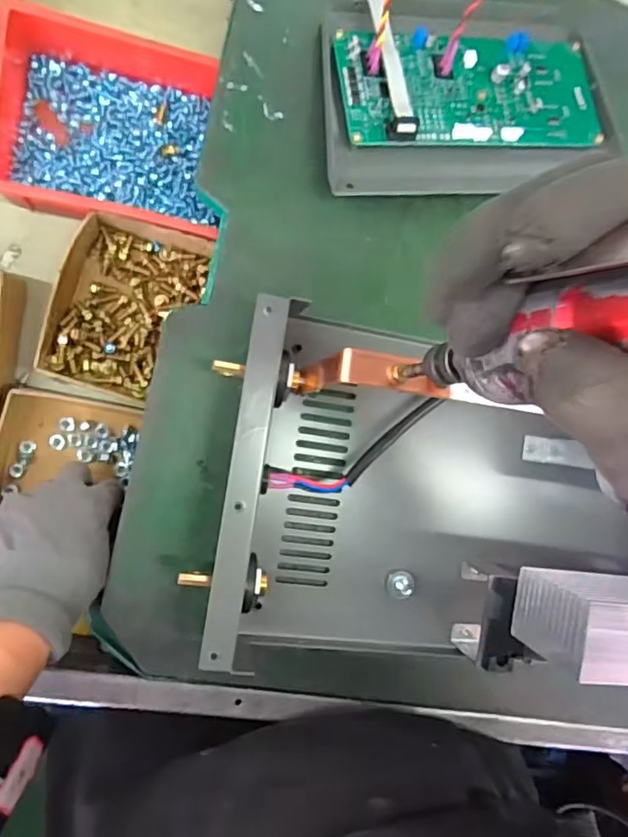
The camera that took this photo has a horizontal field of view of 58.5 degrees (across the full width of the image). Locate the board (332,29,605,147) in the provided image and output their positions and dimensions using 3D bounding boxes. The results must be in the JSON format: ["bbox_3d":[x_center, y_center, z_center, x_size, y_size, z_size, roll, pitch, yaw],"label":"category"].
[{"bbox_3d":[0.117,-0.242,0.403,0.198,0.018,0.092,-6,81,-13],"label":"board"}]

